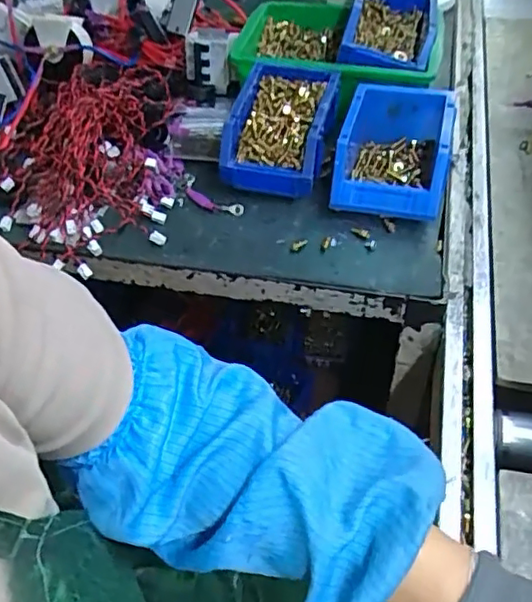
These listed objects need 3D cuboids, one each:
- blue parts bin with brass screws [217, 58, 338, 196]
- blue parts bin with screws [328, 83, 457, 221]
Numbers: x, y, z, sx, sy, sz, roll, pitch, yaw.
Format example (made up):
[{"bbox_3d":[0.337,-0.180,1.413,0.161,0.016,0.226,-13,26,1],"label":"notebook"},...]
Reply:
[{"bbox_3d":[0.017,-0.194,0.670,0.106,0.075,0.168,9,50,13],"label":"blue parts bin with brass screws"},{"bbox_3d":[0.136,-0.158,0.630,0.110,0.075,0.154,8,50,13],"label":"blue parts bin with screws"}]

